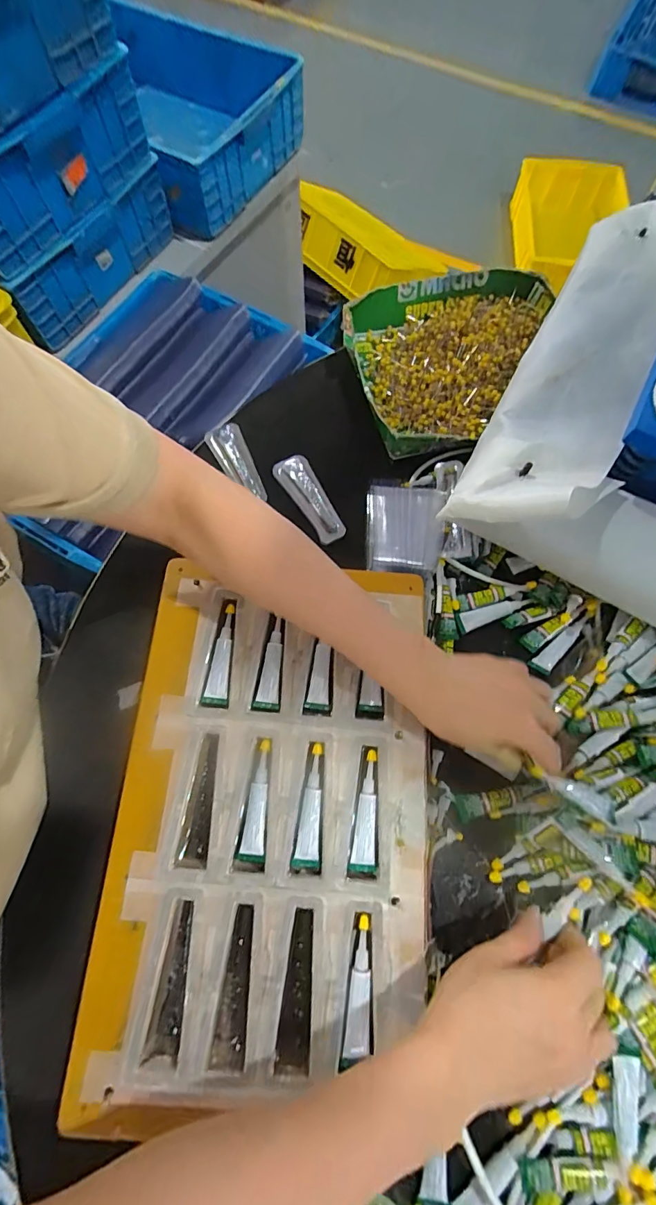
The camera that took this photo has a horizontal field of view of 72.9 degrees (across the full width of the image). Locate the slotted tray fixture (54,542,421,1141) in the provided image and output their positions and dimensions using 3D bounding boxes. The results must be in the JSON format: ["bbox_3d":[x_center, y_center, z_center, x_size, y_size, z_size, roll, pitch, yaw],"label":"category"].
[{"bbox_3d":[-0.041,0.152,0.346,0.224,0.040,0.356,4,72,-1],"label":"slotted tray fixture"}]

